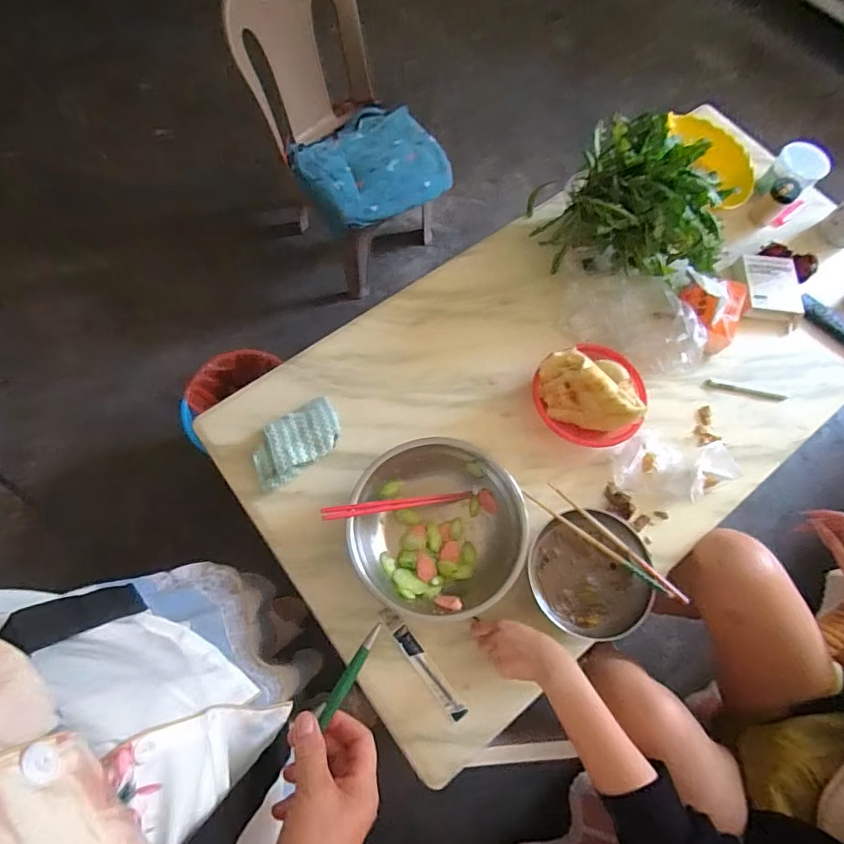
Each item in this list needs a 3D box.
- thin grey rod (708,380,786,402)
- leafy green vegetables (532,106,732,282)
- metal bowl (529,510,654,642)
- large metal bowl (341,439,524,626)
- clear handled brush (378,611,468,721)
[{"bbox_3d":[0.569,-0.053,0.857,0.141,0.005,0.014,12,70,2],"label":"thin grey rod"},{"bbox_3d":[0.362,-0.364,0.842,0.309,0.190,0.249,44,74,12],"label":"leafy green vegetables"},{"bbox_3d":[0.233,0.215,0.693,0.154,0.083,0.163,1,70,-2],"label":"metal bowl"},{"bbox_3d":[0.022,0.153,0.714,0.246,0.066,0.241,1,70,-2],"label":"large metal bowl"},{"bbox_3d":[0.001,0.336,0.683,0.022,0.010,0.170,-37,76,-14],"label":"clear handled brush"}]

